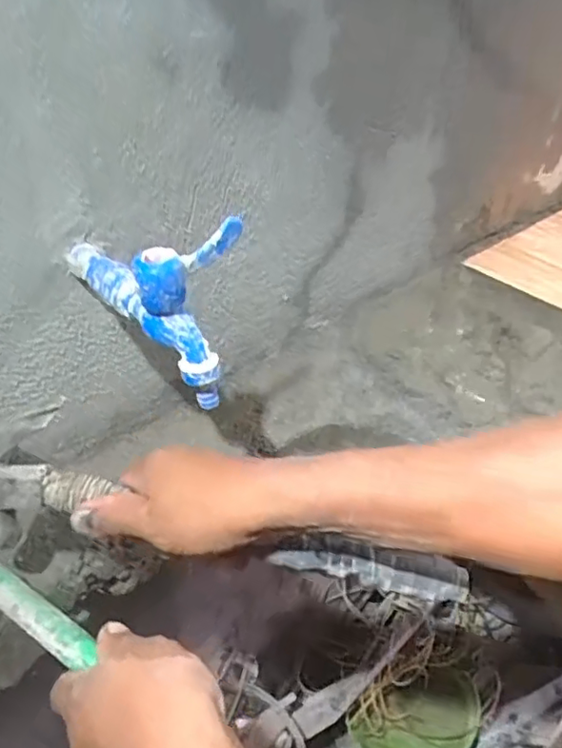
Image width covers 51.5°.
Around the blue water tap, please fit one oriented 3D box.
[{"bbox_3d":[-0.081,-0.063,0.413,0.084,0.098,0.156,-28,47,-28],"label":"blue water tap"}]

